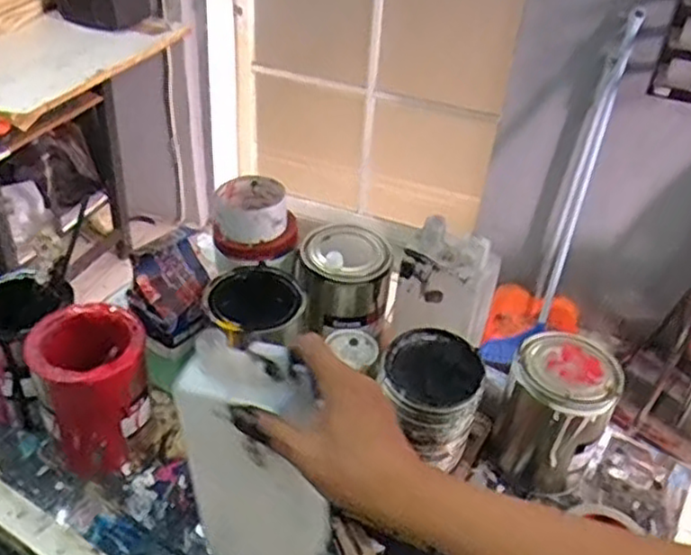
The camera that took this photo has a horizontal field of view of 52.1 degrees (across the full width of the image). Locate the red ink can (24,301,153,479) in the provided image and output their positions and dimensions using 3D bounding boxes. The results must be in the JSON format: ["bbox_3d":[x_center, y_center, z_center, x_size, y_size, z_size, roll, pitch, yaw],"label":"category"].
[{"bbox_3d":[-0.259,0.113,0.731,0.101,0.144,0.106,3,38,-3],"label":"red ink can"}]

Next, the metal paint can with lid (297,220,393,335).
[{"bbox_3d":[-0.003,-0.009,0.842,0.110,0.082,0.122,4,38,-1],"label":"metal paint can with lid"}]

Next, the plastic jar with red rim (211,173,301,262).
[{"bbox_3d":[-0.107,-0.070,0.842,0.103,0.054,0.097,3,38,-3],"label":"plastic jar with red rim"}]

